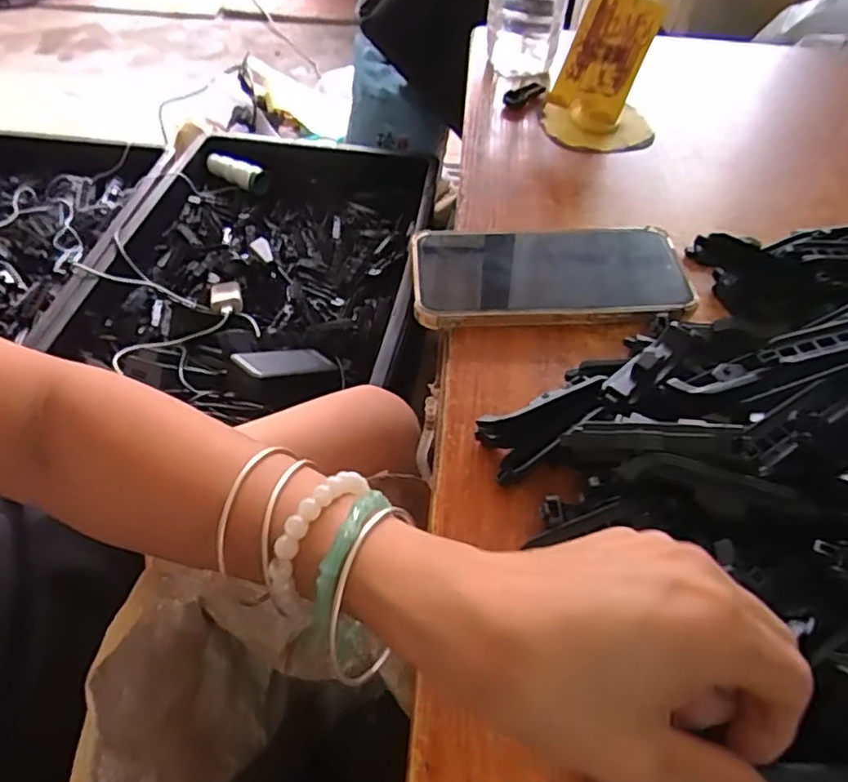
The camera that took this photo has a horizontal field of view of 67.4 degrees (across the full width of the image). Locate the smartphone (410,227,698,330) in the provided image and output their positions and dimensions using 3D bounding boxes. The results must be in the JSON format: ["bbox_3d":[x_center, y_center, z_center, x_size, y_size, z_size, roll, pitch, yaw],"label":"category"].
[{"bbox_3d":[0.077,-0.074,0.399,0.167,0.018,0.083,-1,50,-3],"label":"smartphone"}]

